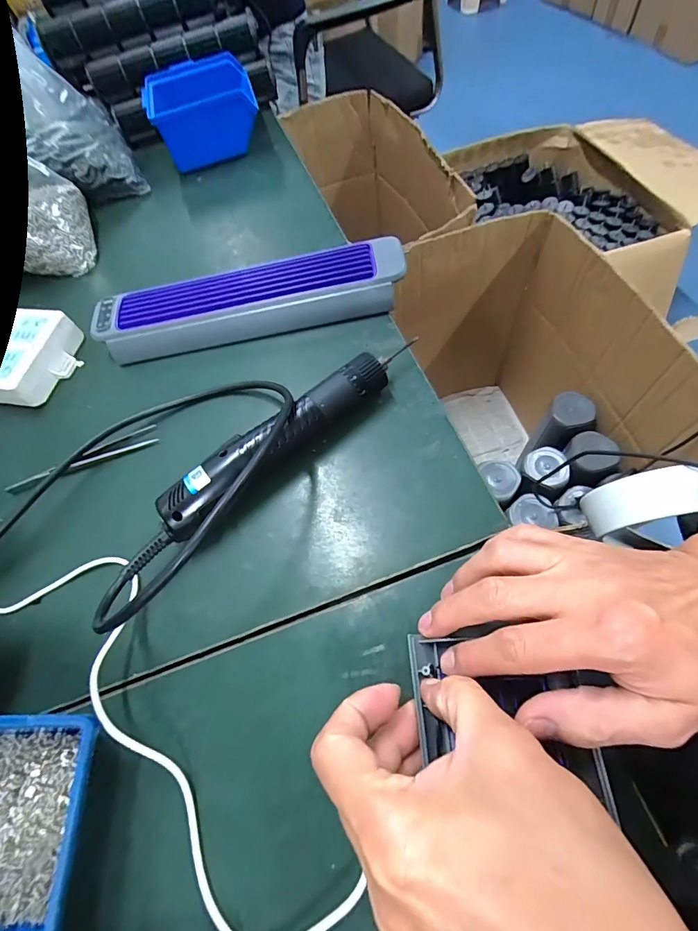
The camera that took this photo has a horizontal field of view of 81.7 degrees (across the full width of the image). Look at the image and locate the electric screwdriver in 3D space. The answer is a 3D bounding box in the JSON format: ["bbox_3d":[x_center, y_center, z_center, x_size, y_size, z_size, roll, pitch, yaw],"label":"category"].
[{"bbox_3d":[-0.045,-0.026,0.307,0.217,0.035,0.033,-40,65,-11],"label":"electric screwdriver"}]

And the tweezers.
[{"bbox_3d":[-0.232,-0.005,0.351,0.134,0.011,0.018,-20,63,-2],"label":"tweezers"}]

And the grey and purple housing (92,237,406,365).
[{"bbox_3d":[-0.096,-0.161,0.382,0.299,0.031,0.071,-10,63,3],"label":"grey and purple housing"}]

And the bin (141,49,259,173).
[{"bbox_3d":[-0.182,-0.445,0.513,0.132,0.059,0.114,-16,63,0],"label":"bin"}]

